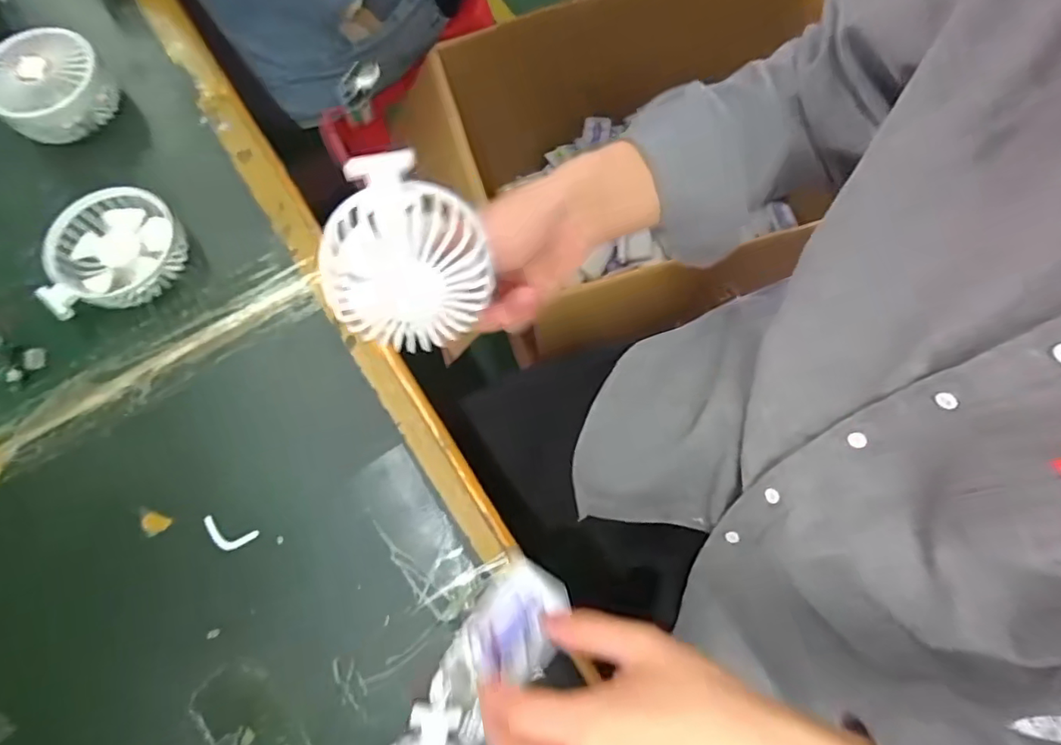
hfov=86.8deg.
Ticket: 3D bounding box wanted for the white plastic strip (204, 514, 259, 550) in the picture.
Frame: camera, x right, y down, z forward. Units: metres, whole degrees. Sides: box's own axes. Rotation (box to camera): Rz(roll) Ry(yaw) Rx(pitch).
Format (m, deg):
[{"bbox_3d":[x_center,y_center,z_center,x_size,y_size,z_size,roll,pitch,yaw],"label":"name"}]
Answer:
[{"bbox_3d":[-0.206,0.110,0.378,0.037,0.004,0.017,16,73,5],"label":"white plastic strip"}]

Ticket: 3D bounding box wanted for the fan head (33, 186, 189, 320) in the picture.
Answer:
[{"bbox_3d":[-0.314,-0.090,0.426,0.094,0.032,0.086,-15,73,-5],"label":"fan head"}]

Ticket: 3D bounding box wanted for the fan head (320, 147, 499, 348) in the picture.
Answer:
[{"bbox_3d":[-0.063,-0.061,0.292,0.082,0.087,0.040,24,29,-25],"label":"fan head"}]

